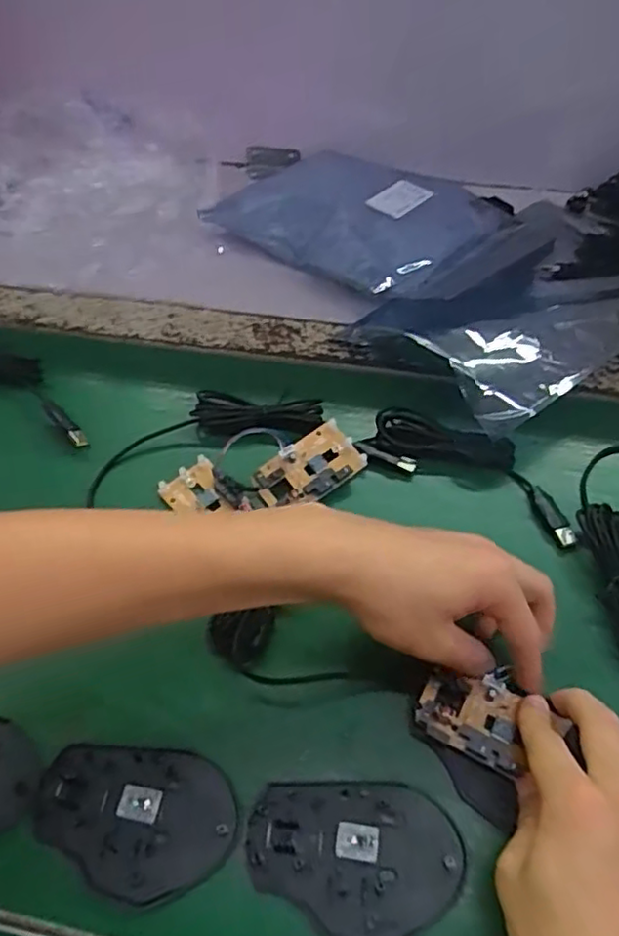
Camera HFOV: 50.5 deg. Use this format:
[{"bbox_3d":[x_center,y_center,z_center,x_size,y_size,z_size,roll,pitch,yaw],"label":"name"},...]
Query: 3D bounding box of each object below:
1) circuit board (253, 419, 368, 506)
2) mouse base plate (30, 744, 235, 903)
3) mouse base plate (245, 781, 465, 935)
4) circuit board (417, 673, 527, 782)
[{"bbox_3d":[-0.001,0.000,0.469,0.078,0.013,0.042,-32,59,-18],"label":"circuit board"},{"bbox_3d":[-0.093,0.186,0.348,0.105,0.006,0.069,2,55,5],"label":"mouse base plate"},{"bbox_3d":[0.023,0.203,0.340,0.108,0.006,0.073,-2,54,2],"label":"mouse base plate"},{"bbox_3d":[0.094,0.140,0.373,0.061,0.009,0.043,22,59,18],"label":"circuit board"}]

